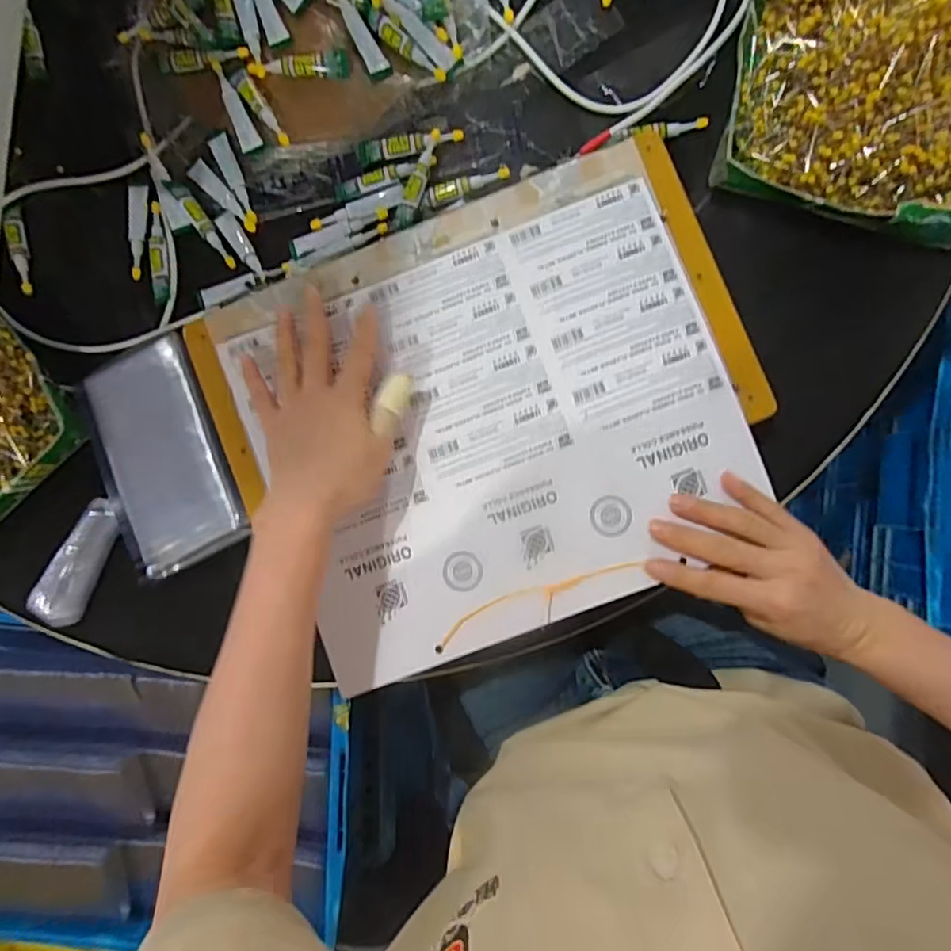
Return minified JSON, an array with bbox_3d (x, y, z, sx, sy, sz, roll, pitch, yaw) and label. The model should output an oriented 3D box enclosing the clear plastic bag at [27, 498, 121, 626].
[{"bbox_3d":[-0.299,0.066,0.435,0.028,0.025,0.099,29,91,5],"label":"clear plastic bag"}]

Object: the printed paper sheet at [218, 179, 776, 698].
[{"bbox_3d":[0.013,-0.027,0.401,0.321,0.009,0.265,-21,85,4],"label":"printed paper sheet"}]

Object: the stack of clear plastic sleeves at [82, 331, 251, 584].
[{"bbox_3d":[-0.233,-0.014,0.432,0.093,0.017,0.158,-24,86,4],"label":"stack of clear plastic sleeves"}]

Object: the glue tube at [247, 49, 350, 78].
[{"bbox_3d":[-0.136,-0.317,0.443,0.076,0.006,0.018,-1,88,5],"label":"glue tube"}]

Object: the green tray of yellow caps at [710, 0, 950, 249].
[{"bbox_3d":[0.297,-0.302,0.399,0.202,0.048,0.252,16,89,5],"label":"green tray of yellow caps"}]

